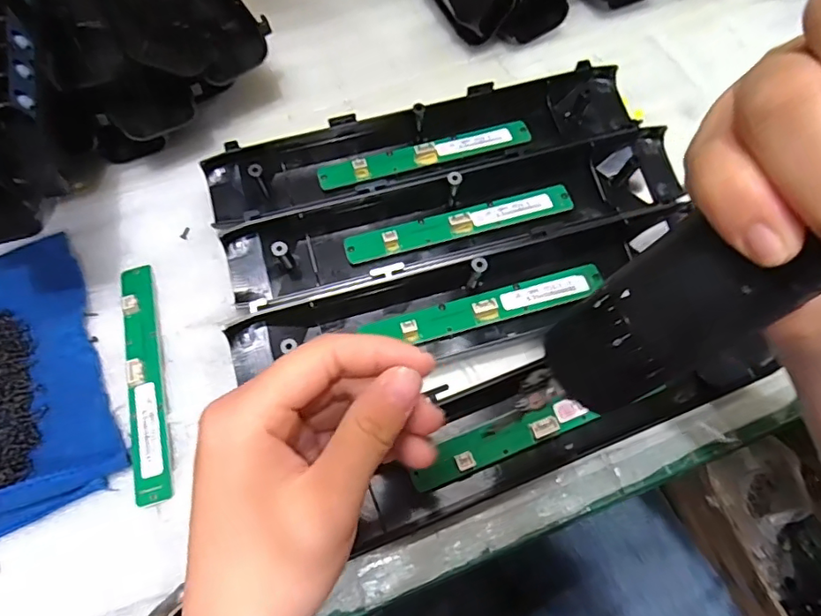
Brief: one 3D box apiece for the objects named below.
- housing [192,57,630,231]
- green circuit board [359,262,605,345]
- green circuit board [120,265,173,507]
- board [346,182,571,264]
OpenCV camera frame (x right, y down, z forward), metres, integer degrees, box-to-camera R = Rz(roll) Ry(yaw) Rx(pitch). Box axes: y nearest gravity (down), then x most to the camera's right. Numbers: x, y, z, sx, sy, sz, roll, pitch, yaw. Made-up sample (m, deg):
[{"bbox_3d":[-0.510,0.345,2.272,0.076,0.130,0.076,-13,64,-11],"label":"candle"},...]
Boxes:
[{"bbox_3d":[0.009,-0.103,0.342,0.274,0.025,0.058,-16,66,-6],"label":"housing"},{"bbox_3d":[0.042,-0.001,0.295,0.129,0.013,0.020,-15,66,-6],"label":"green circuit board"},{"bbox_3d":[-0.146,0.037,0.291,0.019,0.005,0.134,-15,66,-6],"label":"green circuit board"},{"bbox_3d":[0.029,-0.051,0.317,0.136,0.007,0.019,-14,66,-5],"label":"board"}]

